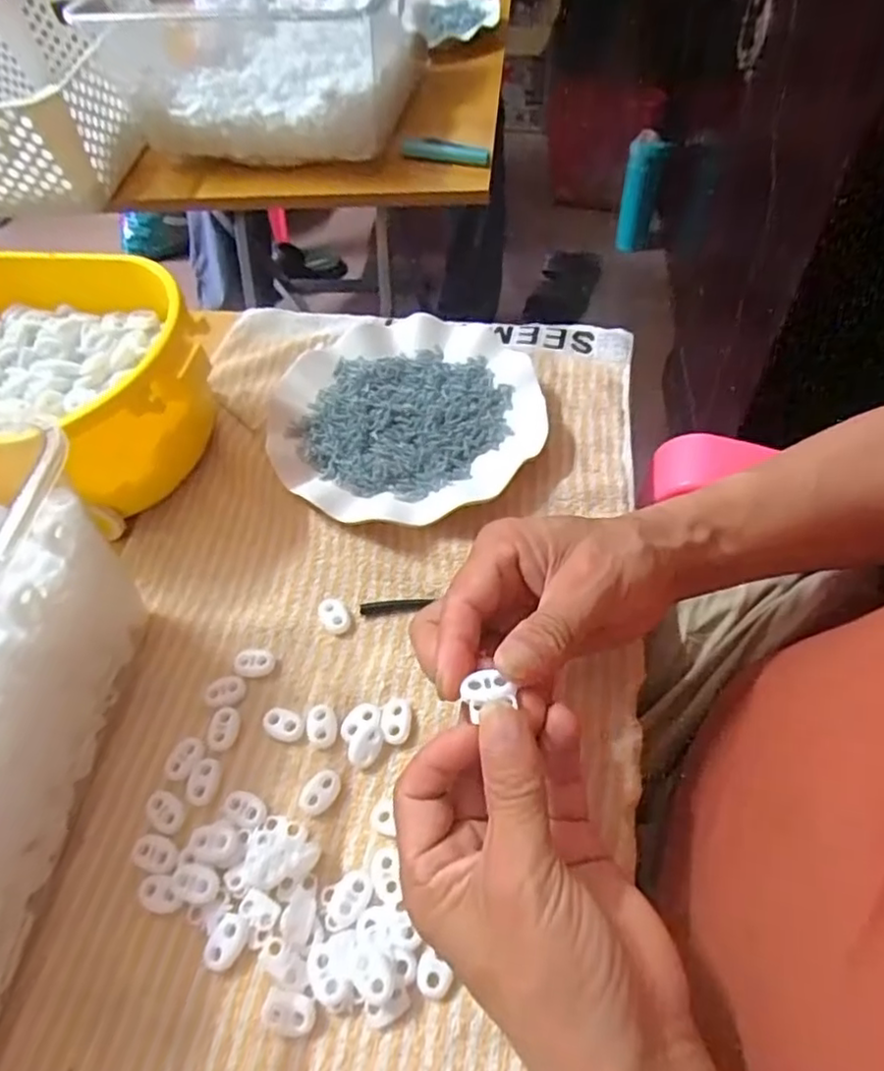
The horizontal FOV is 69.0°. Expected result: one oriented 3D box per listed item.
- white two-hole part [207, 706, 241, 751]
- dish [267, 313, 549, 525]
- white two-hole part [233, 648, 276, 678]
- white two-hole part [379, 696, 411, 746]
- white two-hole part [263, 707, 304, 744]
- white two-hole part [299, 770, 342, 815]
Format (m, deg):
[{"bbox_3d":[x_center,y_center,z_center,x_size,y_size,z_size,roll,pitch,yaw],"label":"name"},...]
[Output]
[{"bbox_3d":[-0.115,0.101,0.339,0.015,0.004,0.022,4,56,9],"label":"white two-hole part"},{"bbox_3d":[-0.024,-0.087,0.440,0.179,0.018,0.183,-3,55,4],"label":"dish"},{"bbox_3d":[-0.105,0.071,0.359,0.022,0.004,0.016,2,56,8],"label":"white two-hole part"},{"bbox_3d":[-0.024,0.096,0.334,0.015,0.004,0.023,1,56,6],"label":"white two-hole part"},{"bbox_3d":[-0.084,0.100,0.339,0.024,0.007,0.015,13,58,14],"label":"white two-hole part"},{"bbox_3d":[-0.060,0.127,0.319,0.022,0.004,0.016,-39,61,-20],"label":"white two-hole part"}]

